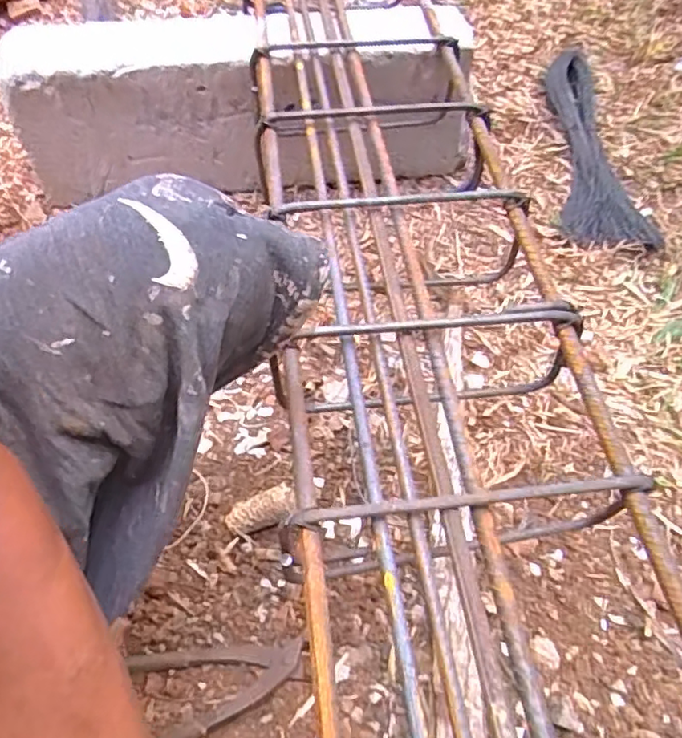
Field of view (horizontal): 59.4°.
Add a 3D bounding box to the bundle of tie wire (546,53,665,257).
[{"bbox_3d":[0.367,-0.335,0.880,0.112,0.032,0.425,3,58,1],"label":"bundle of tie wire"}]

